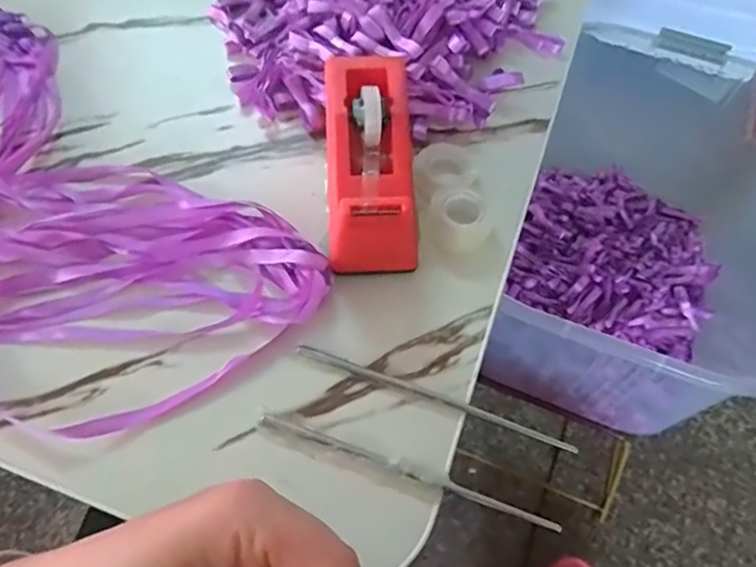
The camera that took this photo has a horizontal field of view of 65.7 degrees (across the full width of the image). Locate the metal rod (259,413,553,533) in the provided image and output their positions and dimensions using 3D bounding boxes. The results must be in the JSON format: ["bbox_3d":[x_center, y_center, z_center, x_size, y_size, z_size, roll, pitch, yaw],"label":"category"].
[{"bbox_3d":[0.016,0.110,0.344,0.182,0.006,0.007,18,60,7],"label":"metal rod"}]

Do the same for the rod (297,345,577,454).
[{"bbox_3d":[0.036,0.072,0.372,0.182,0.007,0.008,18,60,7],"label":"rod"}]

